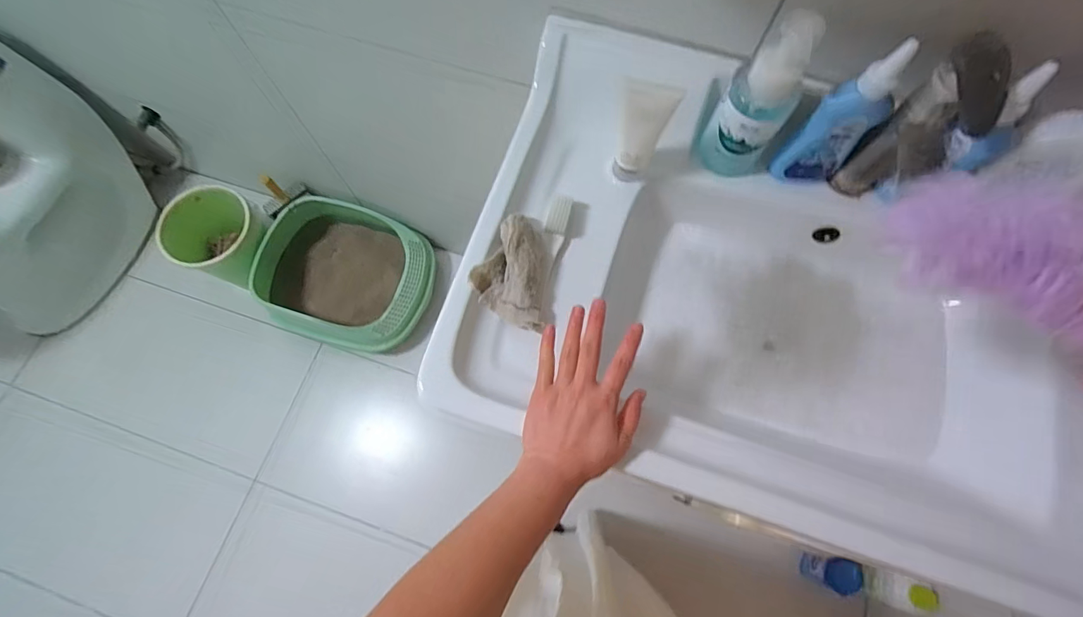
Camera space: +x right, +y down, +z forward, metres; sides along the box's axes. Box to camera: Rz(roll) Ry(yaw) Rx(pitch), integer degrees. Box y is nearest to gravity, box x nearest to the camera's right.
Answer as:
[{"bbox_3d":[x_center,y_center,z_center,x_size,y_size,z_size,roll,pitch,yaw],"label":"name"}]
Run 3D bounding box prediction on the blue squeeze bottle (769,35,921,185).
[{"bbox_3d":[0.316,-0.205,0.487,0.067,0.183,0.047,10,69,3],"label":"blue squeeze bottle"}]

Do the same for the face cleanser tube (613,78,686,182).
[{"bbox_3d":[0.107,-0.193,0.504,0.054,0.155,0.037,4,72,1],"label":"face cleanser tube"}]

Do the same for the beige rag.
[{"bbox_3d":[-0.035,-0.041,0.505,0.080,0.043,0.118,2,72,0],"label":"beige rag"}]

